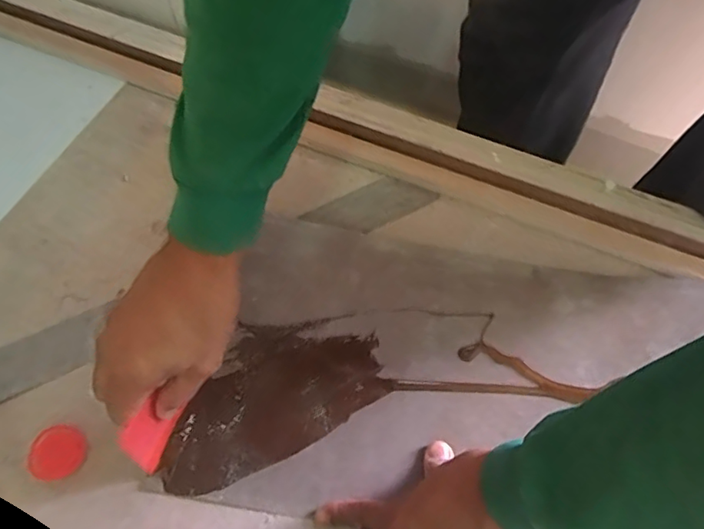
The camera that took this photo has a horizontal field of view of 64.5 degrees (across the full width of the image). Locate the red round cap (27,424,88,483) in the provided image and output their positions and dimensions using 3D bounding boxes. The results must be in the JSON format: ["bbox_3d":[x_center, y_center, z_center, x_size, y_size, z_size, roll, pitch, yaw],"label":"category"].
[{"bbox_3d":[-0.246,0.158,0.468,0.041,0.019,0.042,1,63,-1],"label":"red round cap"}]

